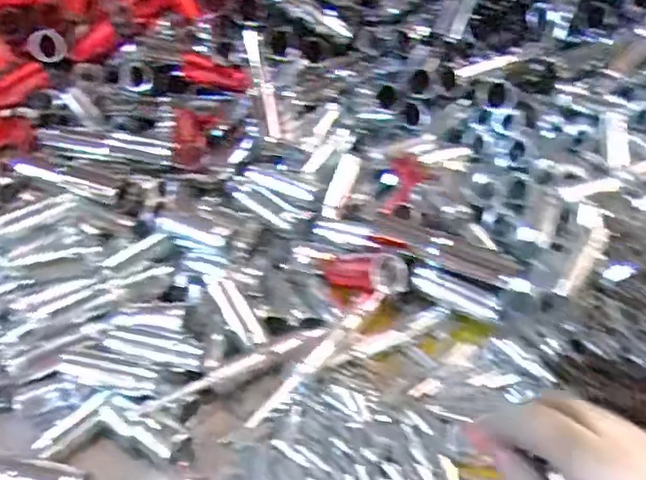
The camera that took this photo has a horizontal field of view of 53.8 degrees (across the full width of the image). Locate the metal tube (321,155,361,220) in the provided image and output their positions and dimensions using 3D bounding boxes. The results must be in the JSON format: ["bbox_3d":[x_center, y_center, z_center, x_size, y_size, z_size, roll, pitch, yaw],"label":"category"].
[{"bbox_3d":[0.017,-0.051,0.589,0.017,0.012,0.067,14,70,23],"label":"metal tube"}]

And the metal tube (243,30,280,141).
[{"bbox_3d":[-0.059,-0.155,0.630,0.014,0.013,0.117,-13,74,-9],"label":"metal tube"}]

